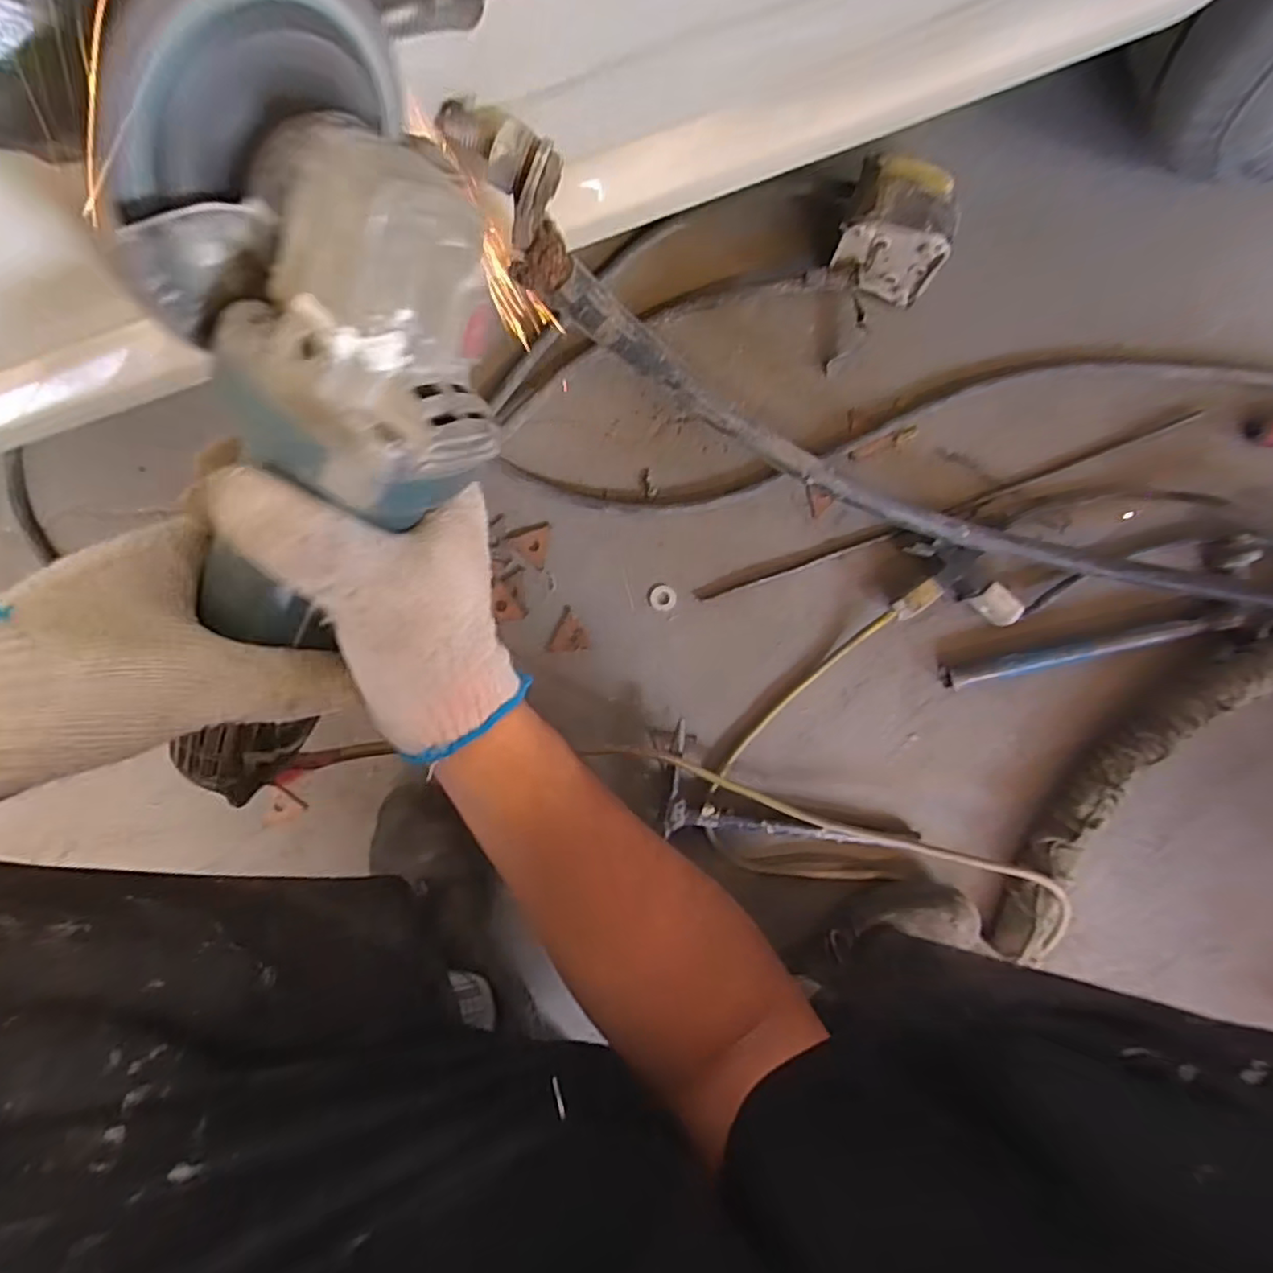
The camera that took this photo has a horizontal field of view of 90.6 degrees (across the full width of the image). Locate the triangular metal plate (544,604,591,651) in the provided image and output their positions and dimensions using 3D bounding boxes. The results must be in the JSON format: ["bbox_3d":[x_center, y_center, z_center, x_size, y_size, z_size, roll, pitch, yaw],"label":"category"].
[{"bbox_3d":[-0.064,-0.007,0.585,0.039,0.004,0.040,-5,92,-3],"label":"triangular metal plate"}]

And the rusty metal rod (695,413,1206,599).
[{"bbox_3d":[0.289,-0.119,0.582,0.491,0.016,0.013,-20,93,-2],"label":"rusty metal rod"}]

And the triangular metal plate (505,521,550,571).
[{"bbox_3d":[-0.094,-0.081,0.579,0.040,0.004,0.039,-19,93,-2],"label":"triangular metal plate"}]

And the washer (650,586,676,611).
[{"bbox_3d":[0.025,-0.036,0.585,0.023,0.004,0.023,-5,92,-3],"label":"washer"}]

